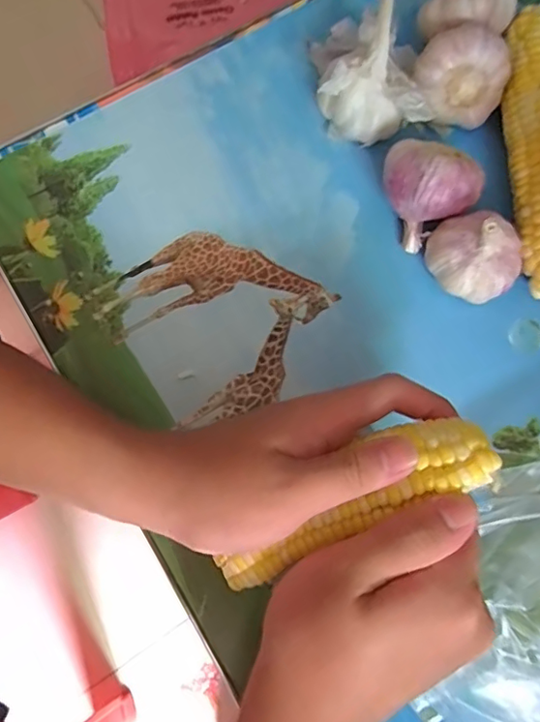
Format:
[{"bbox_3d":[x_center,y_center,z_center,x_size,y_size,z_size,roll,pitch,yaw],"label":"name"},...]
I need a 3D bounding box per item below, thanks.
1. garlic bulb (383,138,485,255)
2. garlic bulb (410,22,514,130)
[{"bbox_3d":[0.087,-0.099,0.317,0.042,0.054,0.050,-36,81,-8],"label":"garlic bulb"},{"bbox_3d":[0.115,-0.171,0.329,0.052,0.042,0.044,23,78,3],"label":"garlic bulb"}]

